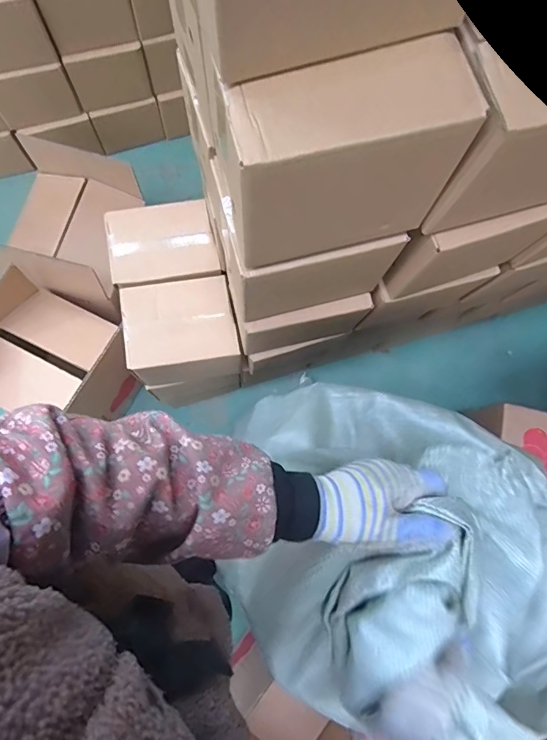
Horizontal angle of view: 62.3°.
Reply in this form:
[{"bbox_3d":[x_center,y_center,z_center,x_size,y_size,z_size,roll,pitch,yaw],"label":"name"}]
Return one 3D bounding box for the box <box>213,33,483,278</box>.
[{"bbox_3d":[0.060,-0.182,0.423,0.199,0.172,0.077,-17,76,-6],"label":"box"}]

